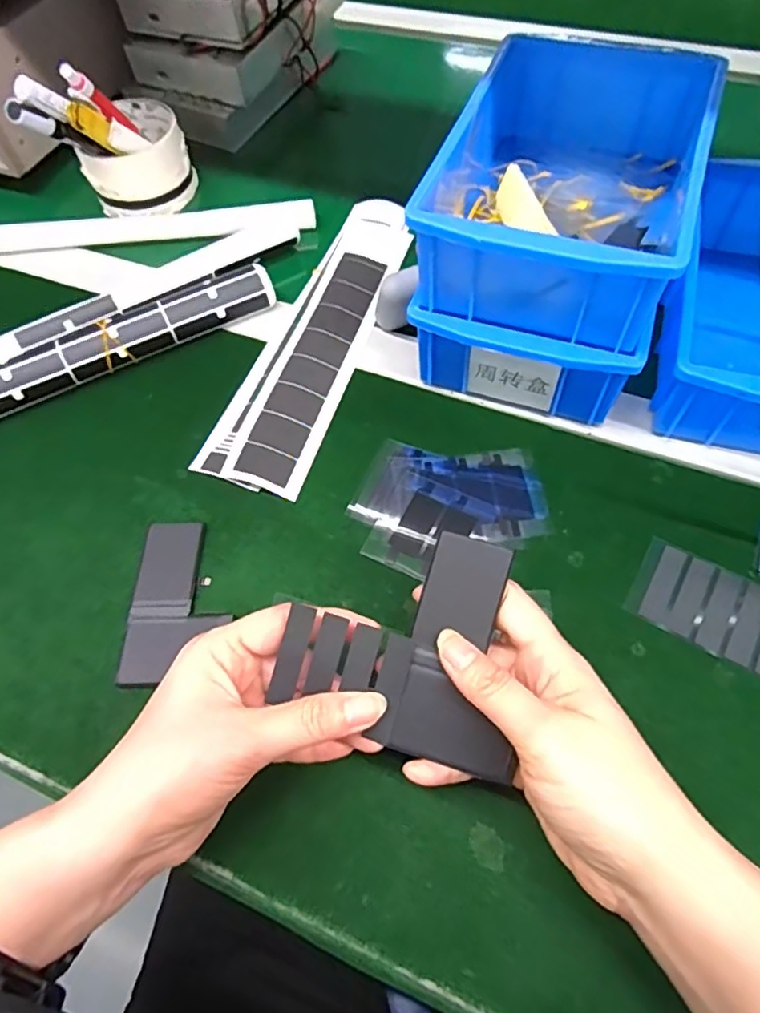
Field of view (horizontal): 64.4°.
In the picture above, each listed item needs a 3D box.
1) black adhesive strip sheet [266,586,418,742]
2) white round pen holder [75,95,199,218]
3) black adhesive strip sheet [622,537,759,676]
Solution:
[{"bbox_3d":[-0.020,0.070,0.263,0.062,0.004,0.043,18,90,8],"label":"black adhesive strip sheet"},{"bbox_3d":[-0.204,-0.292,0.508,0.085,0.052,0.090,-2,61,3],"label":"white round pen holder"},{"bbox_3d":[0.180,0.054,0.321,0.085,0.004,0.049,27,66,17],"label":"black adhesive strip sheet"}]

